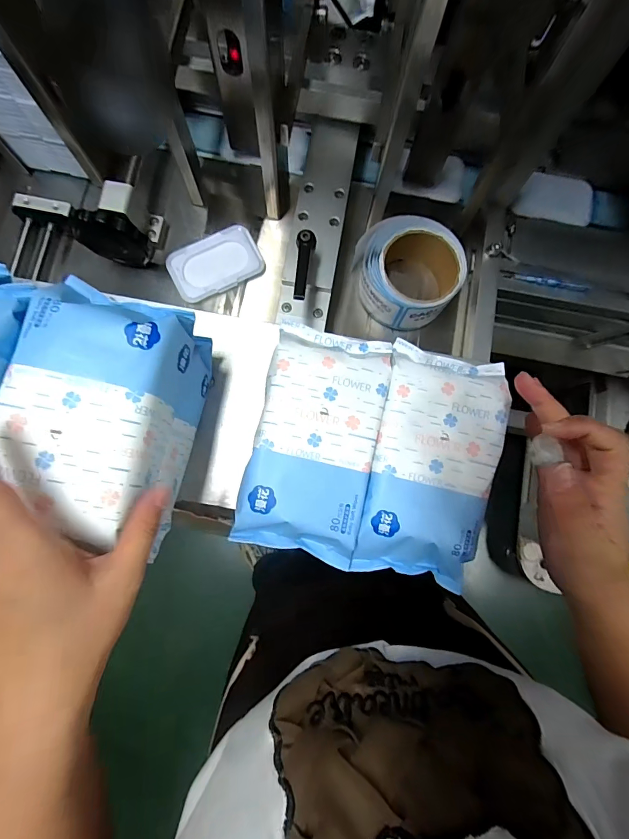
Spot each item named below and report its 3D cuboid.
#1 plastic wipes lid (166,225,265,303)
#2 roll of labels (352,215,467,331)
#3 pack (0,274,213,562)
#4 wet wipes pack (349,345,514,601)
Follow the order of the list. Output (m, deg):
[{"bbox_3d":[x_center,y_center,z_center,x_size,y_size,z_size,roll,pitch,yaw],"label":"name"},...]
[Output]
[{"bbox_3d":[-0.108,-0.171,0.437,0.097,0.010,0.060,-28,83,-6],"label":"plastic wipes lid"},{"bbox_3d":[0.096,-0.151,0.417,0.104,0.050,0.099,0,81,-2],"label":"roll of labels"},{"bbox_3d":[-0.148,0.000,0.295,0.095,0.107,0.172,11,81,0],"label":"pack"},{"bbox_3d":[0.096,0.035,0.327,0.095,0.036,0.187,12,81,0],"label":"wet wipes pack"}]

